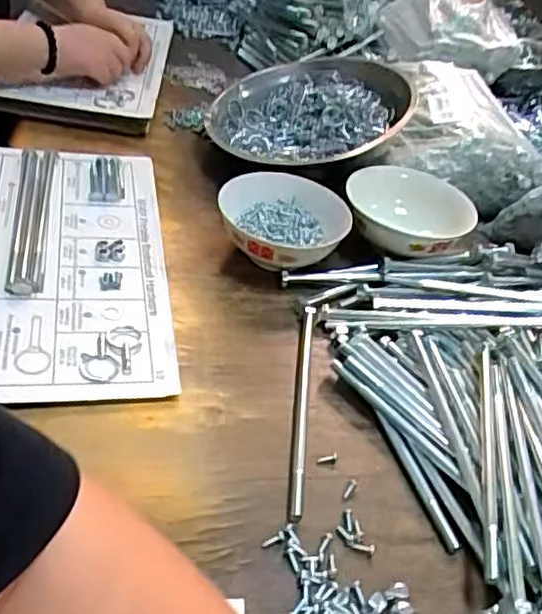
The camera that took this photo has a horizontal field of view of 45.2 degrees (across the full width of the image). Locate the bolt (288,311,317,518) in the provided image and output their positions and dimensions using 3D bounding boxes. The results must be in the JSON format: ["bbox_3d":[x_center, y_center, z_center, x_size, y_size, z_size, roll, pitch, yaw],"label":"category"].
[{"bbox_3d":[0.026,0.074,0.529,0.011,0.009,0.218,11,41,-2],"label":"bolt"}]

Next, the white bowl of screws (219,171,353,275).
[{"bbox_3d":[0.013,-0.082,0.667,0.128,0.056,0.125,7,41,-6],"label":"white bowl of screws"}]

